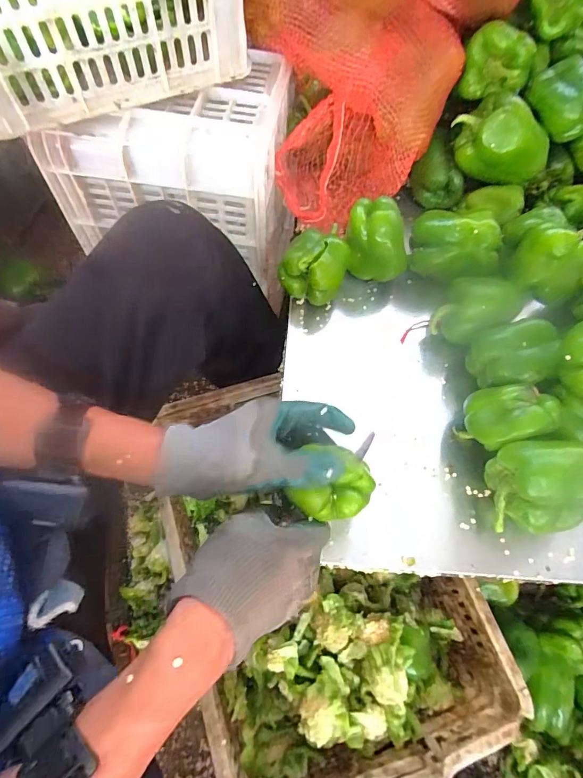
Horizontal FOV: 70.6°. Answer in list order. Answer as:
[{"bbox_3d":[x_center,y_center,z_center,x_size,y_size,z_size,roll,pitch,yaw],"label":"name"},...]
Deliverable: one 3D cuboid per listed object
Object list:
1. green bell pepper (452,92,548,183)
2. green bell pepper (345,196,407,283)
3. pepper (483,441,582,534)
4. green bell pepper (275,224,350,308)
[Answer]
[{"bbox_3d":[0.279,-0.337,0.549,0.126,0.083,0.074,5,64,0],"label":"green bell pepper"},{"bbox_3d":[0.110,-0.187,0.524,0.080,0.080,0.062,18,65,7],"label":"green bell pepper"},{"bbox_3d":[0.249,0.099,0.403,0.096,0.082,0.081,4,64,0],"label":"pepper"},{"bbox_3d":[0.028,-0.153,0.517,0.078,0.061,0.069,15,65,5],"label":"green bell pepper"}]

